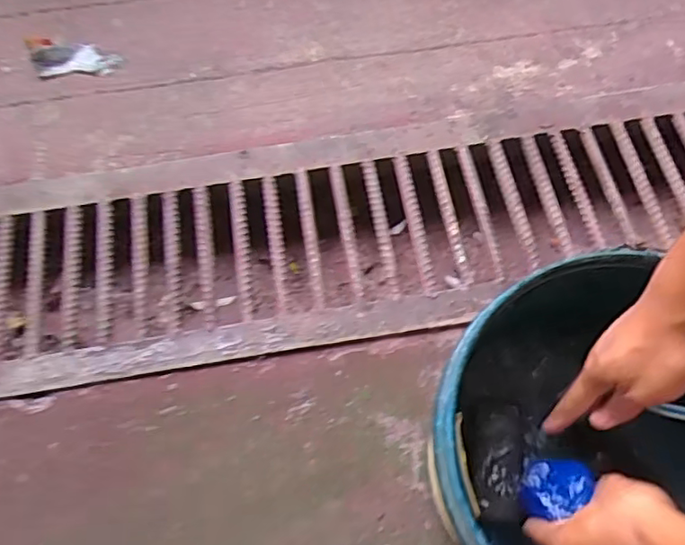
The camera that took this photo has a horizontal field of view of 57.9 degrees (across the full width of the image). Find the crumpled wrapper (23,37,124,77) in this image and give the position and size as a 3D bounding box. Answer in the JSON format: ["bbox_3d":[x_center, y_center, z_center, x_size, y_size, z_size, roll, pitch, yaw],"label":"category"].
[{"bbox_3d":[-0.454,-0.364,1.039,0.160,0.024,0.067,1,69,0],"label":"crumpled wrapper"}]

